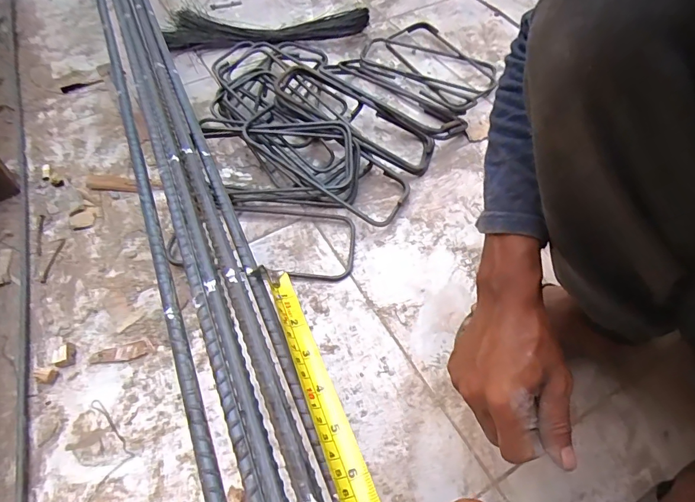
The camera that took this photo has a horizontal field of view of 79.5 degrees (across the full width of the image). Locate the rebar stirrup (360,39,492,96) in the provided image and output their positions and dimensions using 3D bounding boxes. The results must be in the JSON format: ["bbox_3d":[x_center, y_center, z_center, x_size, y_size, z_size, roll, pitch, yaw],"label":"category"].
[{"bbox_3d":[0.153,-0.359,0.801,0.257,0.011,0.125,19,58,13],"label":"rebar stirrup"}]

